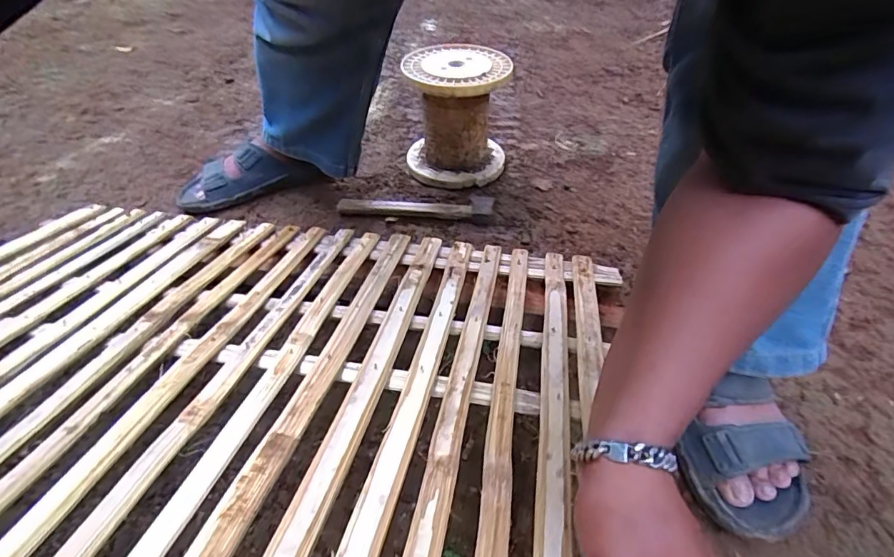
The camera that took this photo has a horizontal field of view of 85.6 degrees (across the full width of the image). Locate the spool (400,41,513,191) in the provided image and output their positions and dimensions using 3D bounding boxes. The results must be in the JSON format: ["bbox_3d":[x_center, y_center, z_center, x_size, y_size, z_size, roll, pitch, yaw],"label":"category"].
[{"bbox_3d":[0.017,-0.311,0.920,0.191,0.196,0.195,0,42,0],"label":"spool"}]

